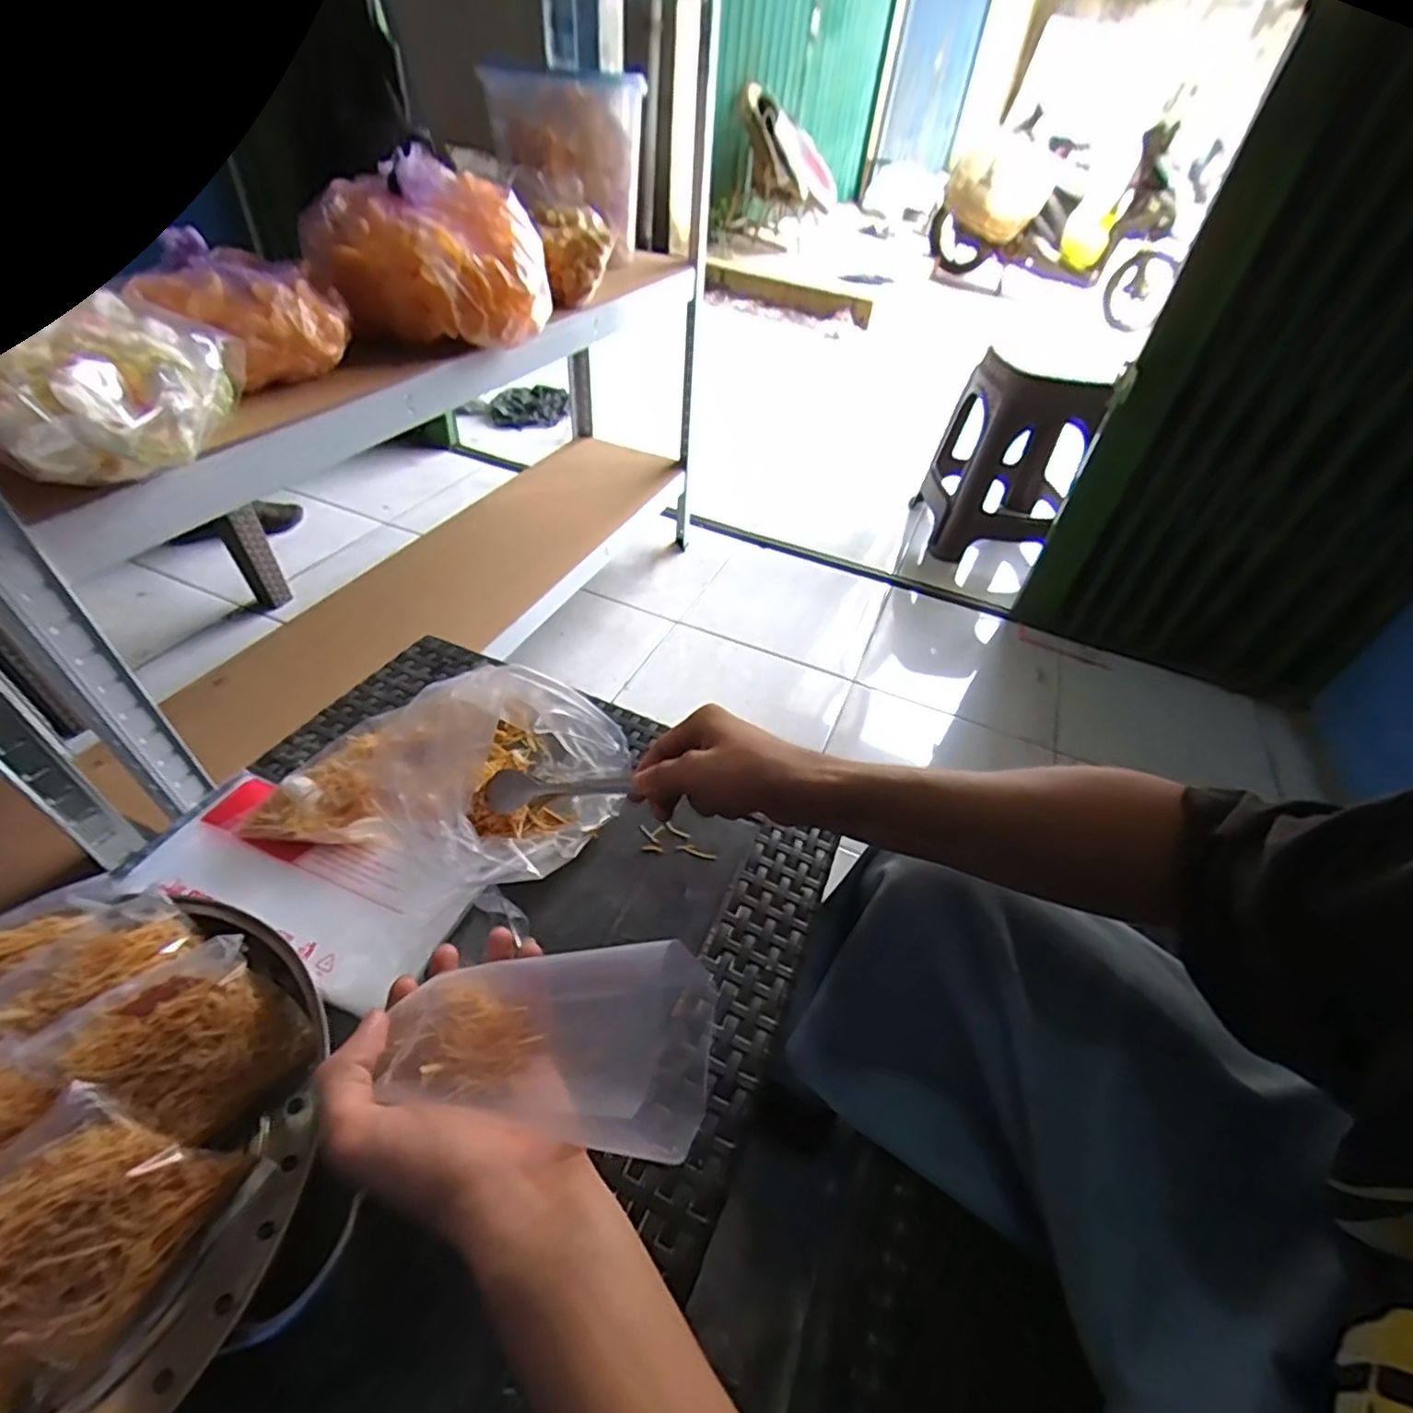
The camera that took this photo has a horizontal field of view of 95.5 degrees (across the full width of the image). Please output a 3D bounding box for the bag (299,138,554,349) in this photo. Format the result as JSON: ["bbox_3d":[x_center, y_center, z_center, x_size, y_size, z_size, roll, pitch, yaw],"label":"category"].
[{"bbox_3d":[-0.310,-0.531,0.753,0.234,0.138,0.207,-1,45,-8],"label":"bag"}]

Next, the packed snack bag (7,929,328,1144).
[{"bbox_3d":[-0.260,0.172,0.323,0.084,0.024,0.091,-39,100,-40],"label":"packed snack bag"}]

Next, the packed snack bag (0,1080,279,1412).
[{"bbox_3d":[-0.273,0.231,0.283,0.097,0.027,0.089,50,47,-18],"label":"packed snack bag"}]

